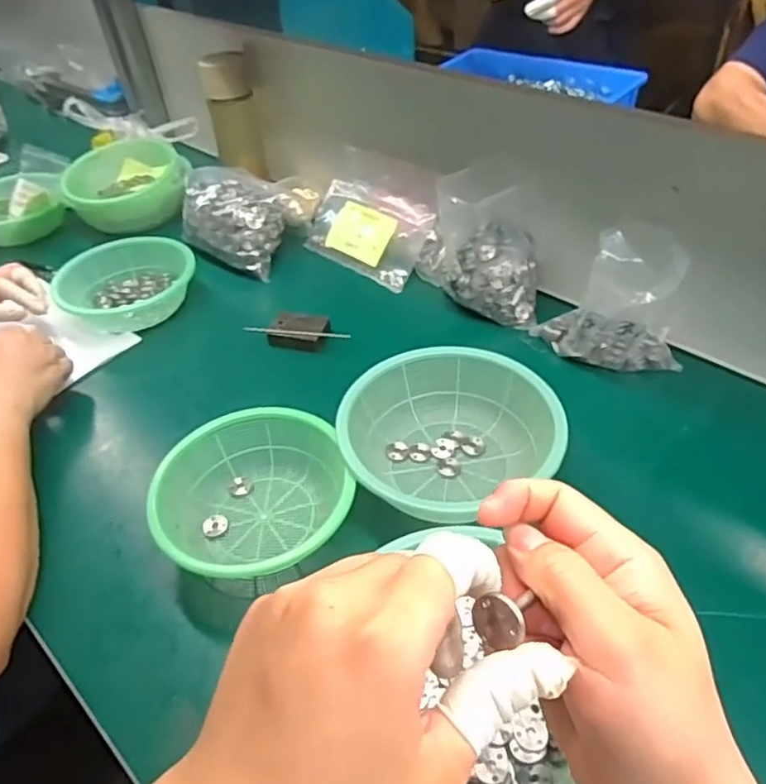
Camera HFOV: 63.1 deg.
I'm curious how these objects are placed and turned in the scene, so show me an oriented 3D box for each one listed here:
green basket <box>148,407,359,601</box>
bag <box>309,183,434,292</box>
[{"bbox_3d":[-0.109,0.088,0.526,0.151,0.054,0.152,-3,43,3],"label":"green basket"},{"bbox_3d":[-0.022,-0.214,0.822,0.179,0.022,0.109,33,100,33],"label":"bag"}]

